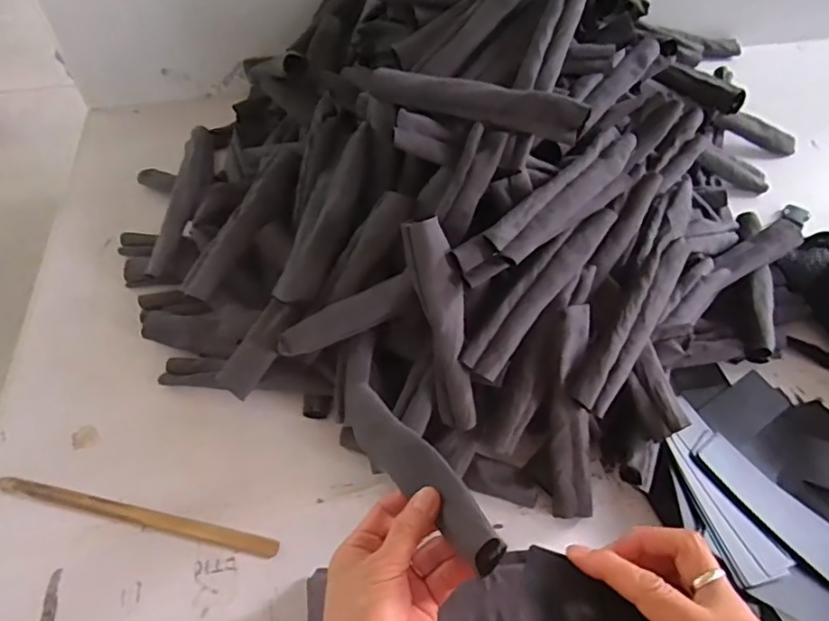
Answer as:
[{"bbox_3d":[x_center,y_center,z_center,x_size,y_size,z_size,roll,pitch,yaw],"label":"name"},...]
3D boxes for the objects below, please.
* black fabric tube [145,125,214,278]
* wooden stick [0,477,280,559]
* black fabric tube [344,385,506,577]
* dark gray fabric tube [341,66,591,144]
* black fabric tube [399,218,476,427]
[{"bbox_3d":[-0.268,-0.124,0.666,0.030,0.028,0.183,12,76,9],"label":"black fabric tube"},{"bbox_3d":[-0.249,0.183,0.515,0.265,0.009,0.015,11,54,8],"label":"wooden stick"},{"bbox_3d":[-0.004,0.107,0.409,0.031,0.024,0.194,-30,36,-20],"label":"black fabric tube"},{"bbox_3d":[0.040,-0.183,0.494,0.208,0.030,0.029,19,56,14],"label":"dark gray fabric tube"},{"bbox_3d":[0.026,0.014,0.489,0.038,0.182,0.018,-14,14,-10],"label":"black fabric tube"}]

